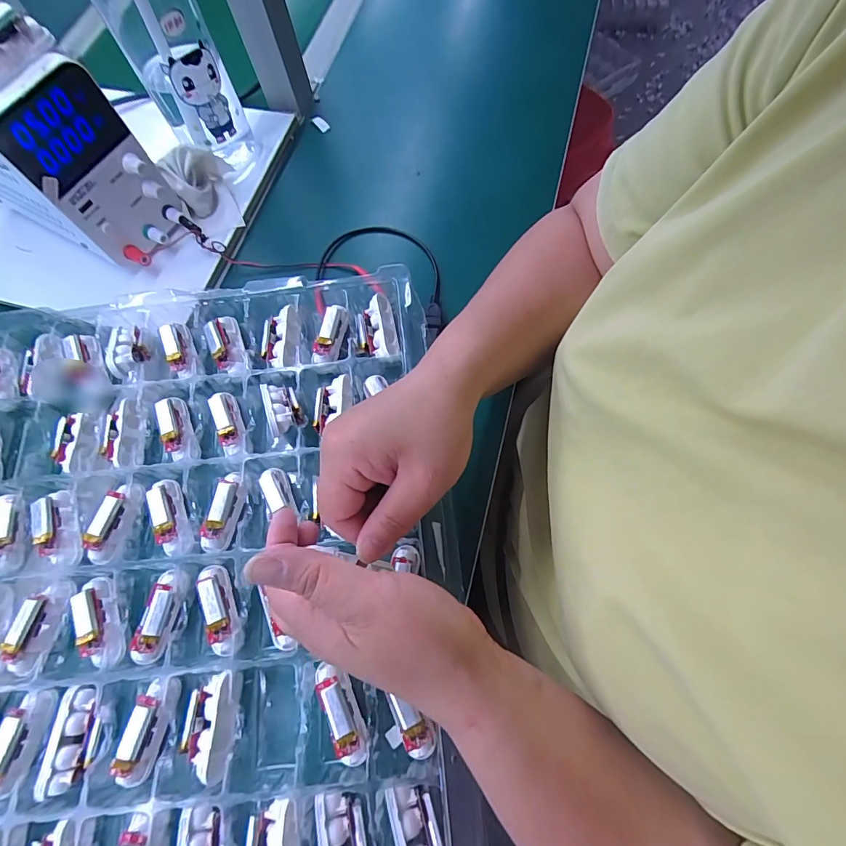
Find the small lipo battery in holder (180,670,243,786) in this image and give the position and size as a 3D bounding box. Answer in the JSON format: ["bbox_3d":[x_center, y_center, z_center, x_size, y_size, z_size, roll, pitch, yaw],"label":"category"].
[{"bbox_3d":[-0.137,0.198,0.290,0.038,0.022,0.062,-2,69,3],"label":"small lipo battery in holder"}]

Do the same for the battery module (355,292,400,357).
[{"bbox_3d":[-0.040,-0.083,0.384,0.032,0.018,0.057,-12,69,-1],"label":"battery module"}]

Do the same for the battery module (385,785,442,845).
[{"bbox_3d":[-0.003,0.247,0.260,0.026,0.011,0.057,-18,69,-3],"label":"battery module"}]

